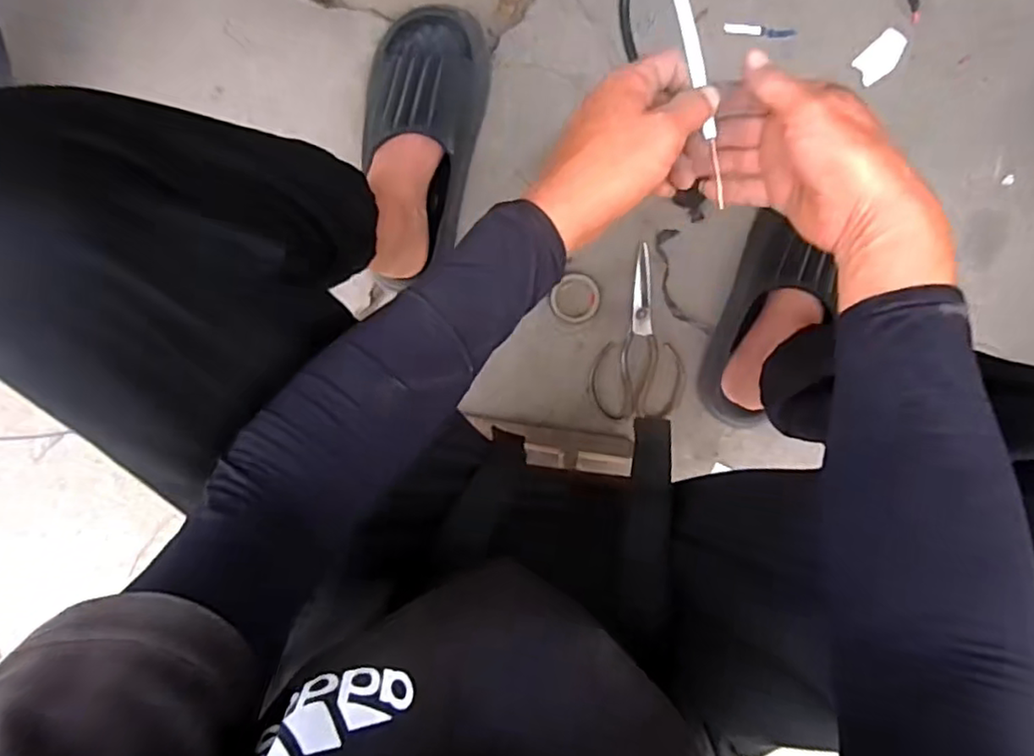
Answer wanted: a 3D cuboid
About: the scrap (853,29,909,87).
[{"bbox_3d":[0.396,-0.349,0.694,0.062,0.004,0.037,-42,89,5],"label":"scrap"}]

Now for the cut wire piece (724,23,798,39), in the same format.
[{"bbox_3d":[0.261,-0.374,0.687,0.074,0.009,0.011,11,98,1],"label":"cut wire piece"}]

